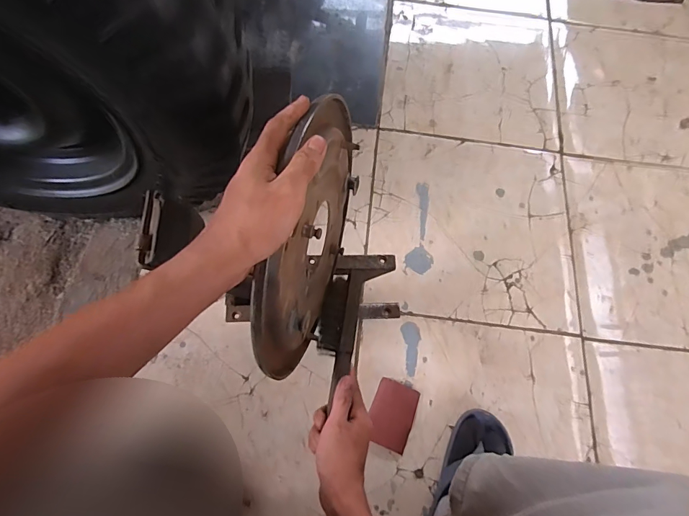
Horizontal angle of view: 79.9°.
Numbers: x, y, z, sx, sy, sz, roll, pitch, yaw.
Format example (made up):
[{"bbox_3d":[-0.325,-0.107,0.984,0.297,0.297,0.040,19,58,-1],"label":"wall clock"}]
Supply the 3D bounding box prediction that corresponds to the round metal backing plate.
[{"bbox_3d":[-0.033,-0.024,0.453,0.032,0.265,0.296,14,70,5],"label":"round metal backing plate"}]

